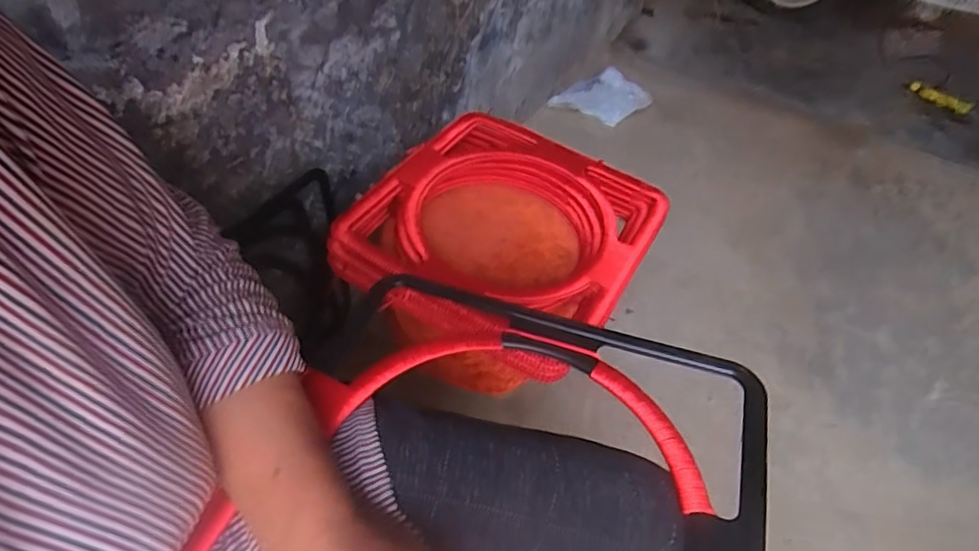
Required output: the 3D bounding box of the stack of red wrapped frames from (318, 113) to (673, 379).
[{"bbox_3d":[0.016,-0.054,0.722,0.347,0.081,0.361,26,51,16],"label":"stack of red wrapped frames"}]

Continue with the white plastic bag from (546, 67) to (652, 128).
[{"bbox_3d":[0.318,-0.491,1.514,0.194,0.055,0.266,35,54,23],"label":"white plastic bag"}]

